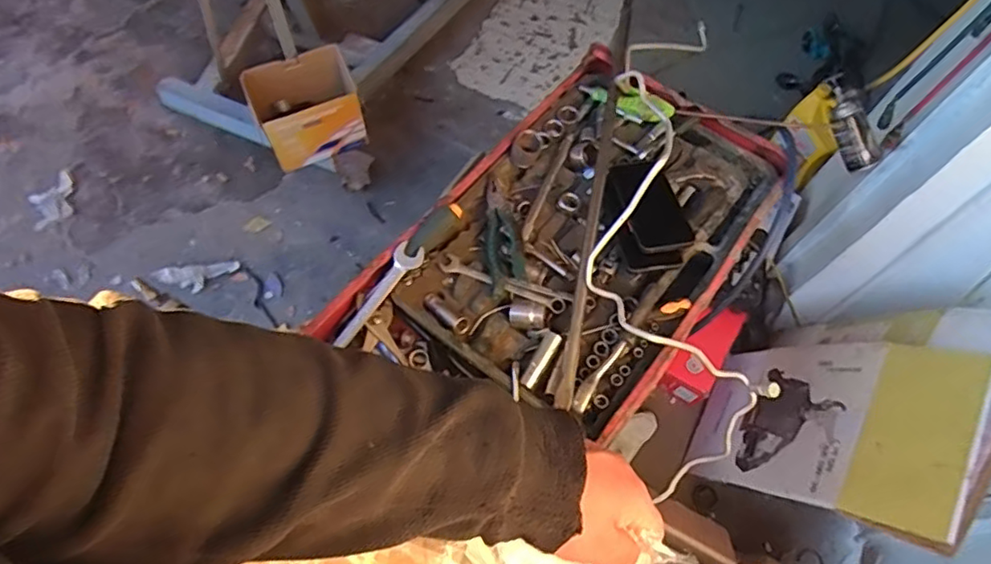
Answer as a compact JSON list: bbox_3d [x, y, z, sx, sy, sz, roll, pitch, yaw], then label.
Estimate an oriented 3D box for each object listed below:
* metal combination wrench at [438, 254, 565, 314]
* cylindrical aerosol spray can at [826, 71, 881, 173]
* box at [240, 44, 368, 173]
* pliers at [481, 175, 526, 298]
[{"bbox_3d":[0.010,0.000,0.811,0.181,0.013,0.027,21,63,6],"label":"metal combination wrench"},{"bbox_3d":[0.743,-0.322,1.225,0.058,0.058,0.178,-17,89,-10],"label":"cylindrical aerosol spray can"},{"bbox_3d":[-0.505,-0.475,1.581,0.279,0.226,0.197,-20,66,-14],"label":"box"},{"bbox_3d":[0.005,-0.062,0.831,0.046,0.026,0.173,-6,63,-8],"label":"pliers"}]

